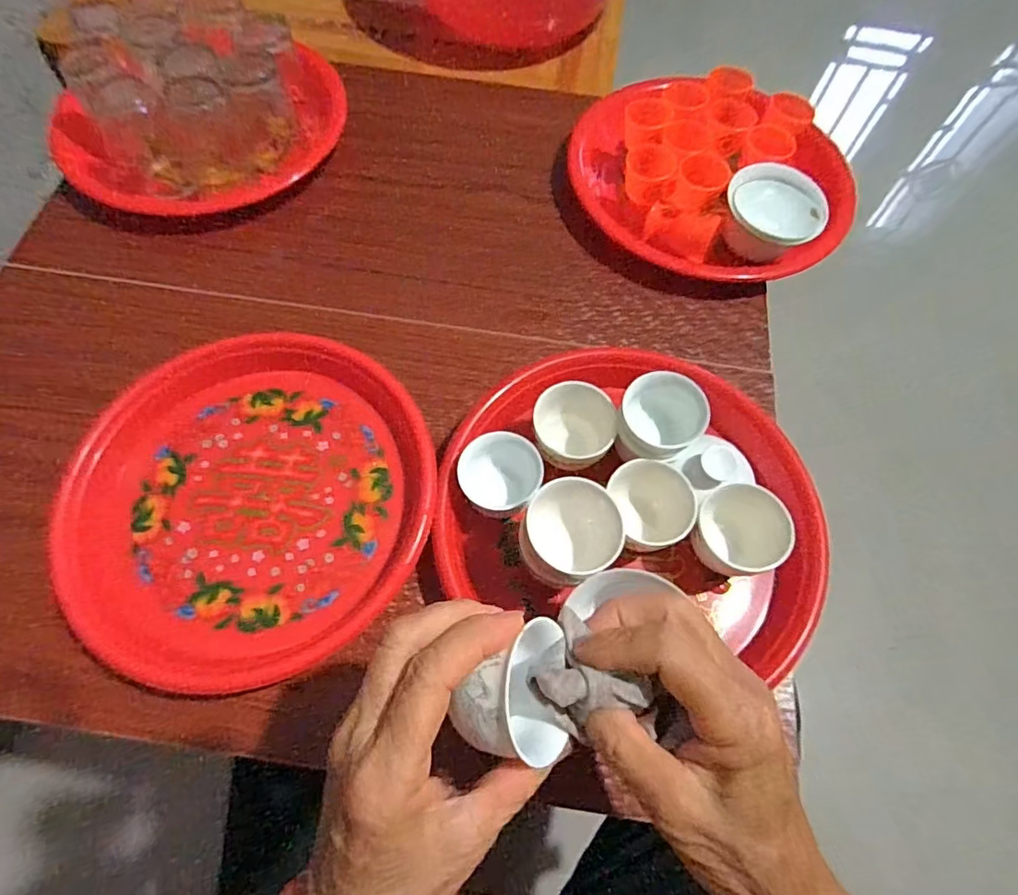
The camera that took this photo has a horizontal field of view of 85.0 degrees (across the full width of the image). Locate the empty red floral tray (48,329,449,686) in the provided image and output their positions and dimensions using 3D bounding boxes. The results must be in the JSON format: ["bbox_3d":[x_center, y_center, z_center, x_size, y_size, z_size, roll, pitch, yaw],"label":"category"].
[{"bbox_3d":[-0.176,0.028,0.377,0.231,0.032,0.235,-41,71,-19],"label":"empty red floral tray"}]

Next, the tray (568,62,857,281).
[{"bbox_3d":[0.175,-0.243,0.496,0.248,0.069,0.199,39,69,17],"label":"tray"}]

